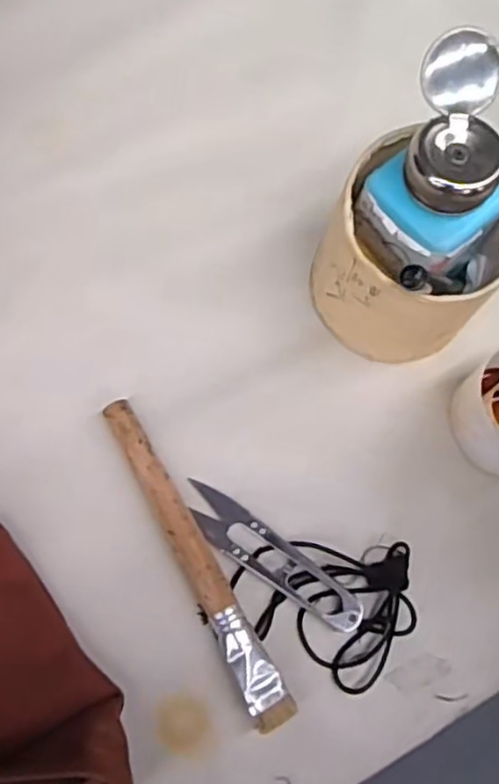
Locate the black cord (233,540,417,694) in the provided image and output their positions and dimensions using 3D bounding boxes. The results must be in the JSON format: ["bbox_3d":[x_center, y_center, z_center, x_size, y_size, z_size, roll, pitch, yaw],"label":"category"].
[{"bbox_3d":[0.036,0.106,0.323,0.084,0.013,0.066,1,75,-6],"label":"black cord"}]

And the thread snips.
[{"bbox_3d":[0.010,0.080,0.328,0.100,0.006,0.022,37,75,4],"label":"thread snips"}]

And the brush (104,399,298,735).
[{"bbox_3d":[-0.026,0.076,0.319,0.018,0.012,0.164,-26,79,-12],"label":"brush"}]

